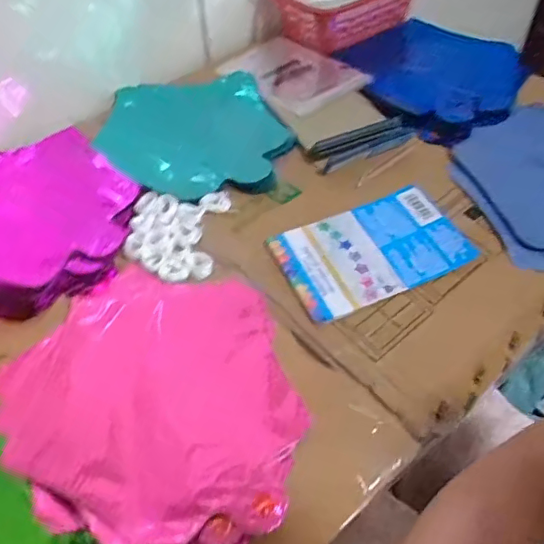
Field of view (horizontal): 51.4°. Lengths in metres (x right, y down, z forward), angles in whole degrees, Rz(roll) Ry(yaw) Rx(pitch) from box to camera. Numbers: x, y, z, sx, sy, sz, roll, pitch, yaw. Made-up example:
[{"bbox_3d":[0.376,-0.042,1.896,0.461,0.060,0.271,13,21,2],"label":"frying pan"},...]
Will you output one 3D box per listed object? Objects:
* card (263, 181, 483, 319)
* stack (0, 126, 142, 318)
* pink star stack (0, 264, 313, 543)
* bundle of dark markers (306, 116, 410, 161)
[{"bbox_3d":[0.100,-0.024,0.576,0.189,0.011,0.114,-22,58,-18],"label":"card"},{"bbox_3d":[-0.269,-0.057,0.601,0.239,0.034,0.235,1,52,2],"label":"stack"},{"bbox_3d":[-0.099,0.104,0.467,0.230,0.012,0.265,-17,53,-12],"label":"pink star stack"},{"bbox_3d":[0.104,-0.162,0.673,0.134,0.012,0.019,-20,54,-14],"label":"bundle of dark markers"}]

